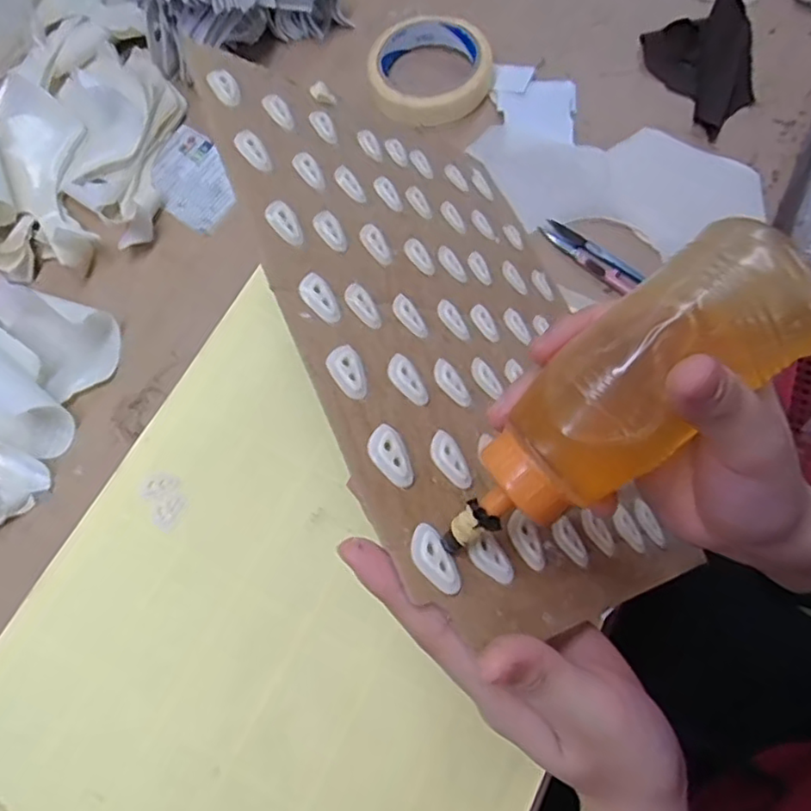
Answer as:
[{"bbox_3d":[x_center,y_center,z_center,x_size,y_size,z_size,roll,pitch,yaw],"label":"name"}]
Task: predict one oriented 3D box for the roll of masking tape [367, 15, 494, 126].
[{"bbox_3d":[0.022,-0.279,0.518,0.096,0.026,0.100,-1,70,2],"label":"roll of masking tape"}]

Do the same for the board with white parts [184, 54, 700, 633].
[{"bbox_3d":[0.032,-0.049,0.335,0.228,0.007,0.315,-1,58,-44],"label":"board with white parts"}]

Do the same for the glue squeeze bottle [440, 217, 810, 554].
[{"bbox_3d":[0.065,0.001,0.198,0.137,0.038,0.046,-43,72,14],"label":"glue squeeze bottle"}]

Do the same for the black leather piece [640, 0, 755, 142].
[{"bbox_3d":[0.253,-0.280,0.513,0.094,0.024,0.109,-29,71,-8],"label":"black leather piece"}]

